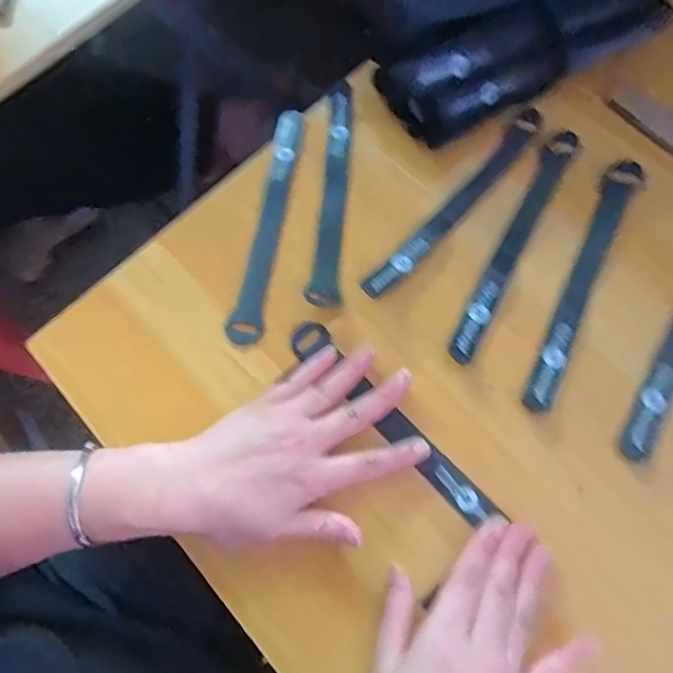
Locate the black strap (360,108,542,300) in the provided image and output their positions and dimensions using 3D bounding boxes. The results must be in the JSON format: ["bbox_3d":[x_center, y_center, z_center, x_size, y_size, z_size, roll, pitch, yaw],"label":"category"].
[{"bbox_3d":[0.087,-0.098,0.378,0.017,0.010,0.193,39,79,16],"label":"black strap"}]

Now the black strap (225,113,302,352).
[{"bbox_3d":[-0.050,-0.089,0.388,0.021,0.008,0.196,8,73,8],"label":"black strap"}]

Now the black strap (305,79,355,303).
[{"bbox_3d":[-0.003,-0.112,0.390,0.023,0.007,0.192,1,72,6],"label":"black strap"}]

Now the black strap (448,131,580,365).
[{"bbox_3d":[0.127,-0.068,0.370,0.021,0.008,0.194,28,76,13],"label":"black strap"}]

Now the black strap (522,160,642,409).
[{"bbox_3d":[0.171,-0.040,0.360,0.022,0.005,0.198,25,76,13],"label":"black strap"}]

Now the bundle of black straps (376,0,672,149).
[{"bbox_3d":[0.137,-0.228,0.389,0.224,0.071,0.084,-28,72,-4],"label":"bundle of black straps"}]

